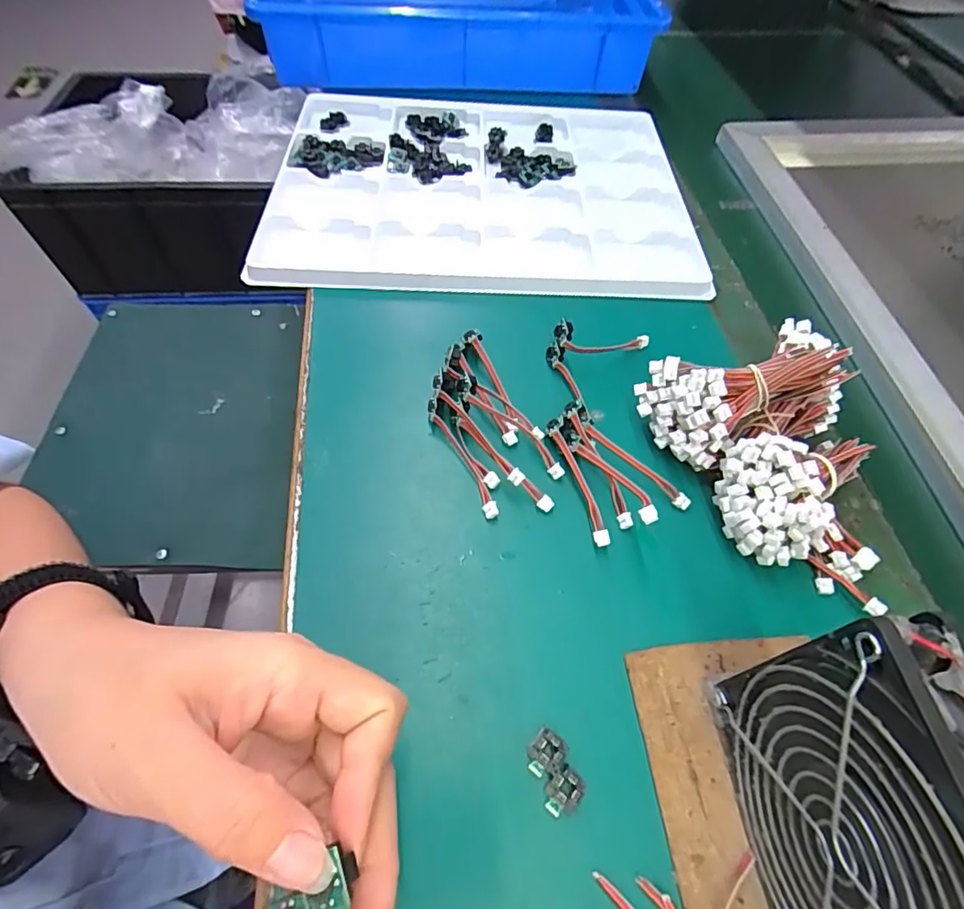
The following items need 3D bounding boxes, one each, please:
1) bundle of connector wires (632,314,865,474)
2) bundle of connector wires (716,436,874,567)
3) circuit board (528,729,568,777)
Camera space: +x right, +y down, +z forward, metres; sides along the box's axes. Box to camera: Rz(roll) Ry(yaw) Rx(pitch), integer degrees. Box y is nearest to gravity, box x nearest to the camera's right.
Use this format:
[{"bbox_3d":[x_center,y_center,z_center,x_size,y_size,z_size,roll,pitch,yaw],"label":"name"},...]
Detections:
[{"bbox_3d":[0.157,-0.037,0.317,0.112,0.069,0.066,-14,58,-11],"label":"bundle of connector wires"},{"bbox_3d":[0.182,0.021,0.293,0.102,0.049,0.064,-10,58,-9],"label":"bundle of connector wires"},{"bbox_3d":[0.028,0.133,0.234,0.014,0.004,0.018,29,60,16],"label":"circuit board"}]

